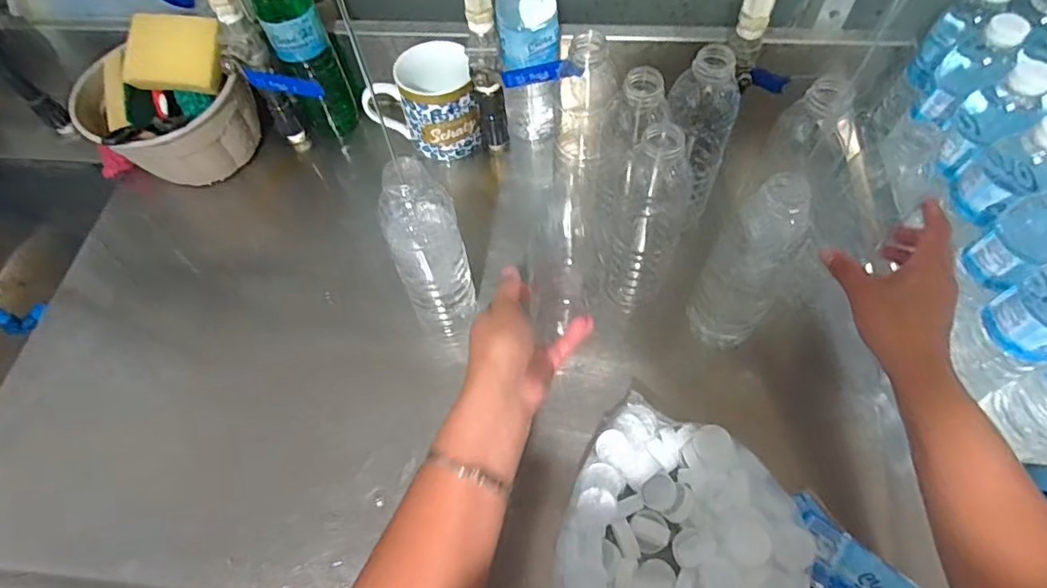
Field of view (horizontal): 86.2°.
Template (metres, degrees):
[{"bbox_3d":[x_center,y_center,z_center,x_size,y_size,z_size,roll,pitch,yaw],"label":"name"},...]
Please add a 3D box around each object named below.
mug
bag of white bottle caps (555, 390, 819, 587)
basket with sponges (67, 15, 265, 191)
[{"bbox_3d":[-0.112,-0.212,0.628,0.118,0.110,0.076,-15,60,-6],"label":"mug"},{"bbox_3d":[0.120,0.181,0.433,0.189,0.053,0.200,0,60,3],"label":"bag of white bottle caps"},{"bbox_3d":[-0.394,-0.210,0.628,0.168,0.121,0.138,-26,62,-12],"label":"basket with sponges"}]

